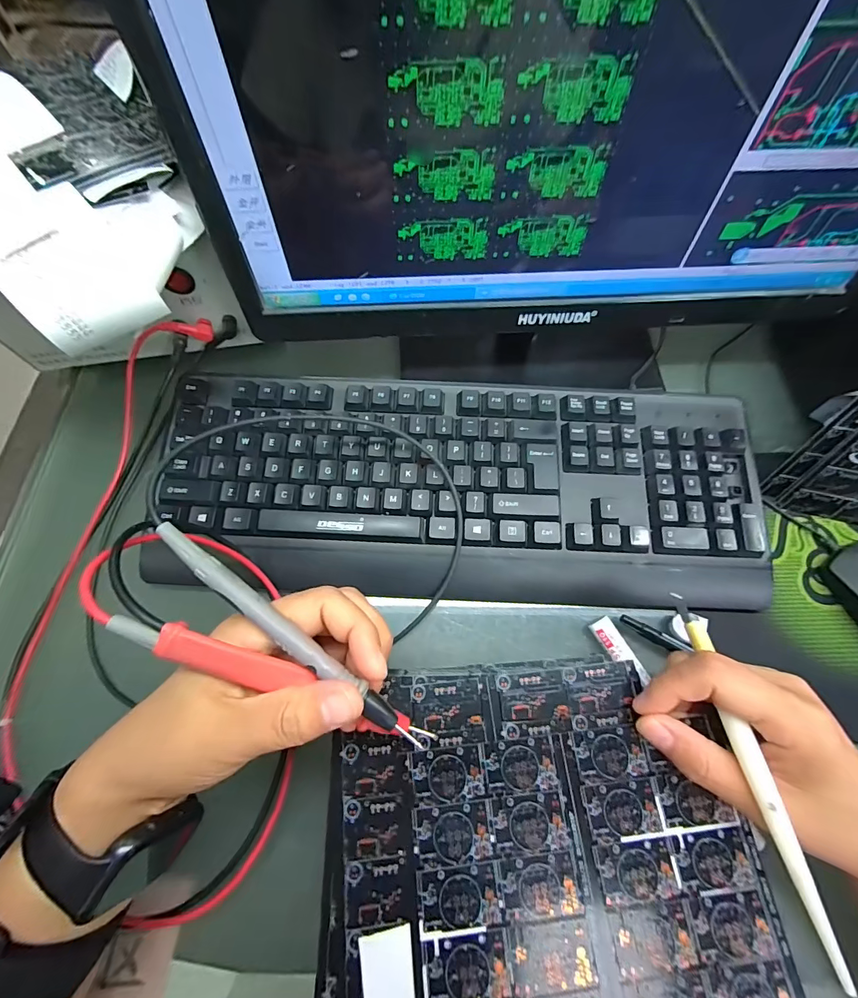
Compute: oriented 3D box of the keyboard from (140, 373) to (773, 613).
[{"bbox_3d":[0.026,-0.008,0.300,0.419,0.042,0.153,3,68,0],"label":"keyboard"}]

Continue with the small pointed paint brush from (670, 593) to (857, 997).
[{"bbox_3d":[0.148,0.118,0.189,0.008,0.011,0.152,-5,59,-3],"label":"small pointed paint brush"}]

